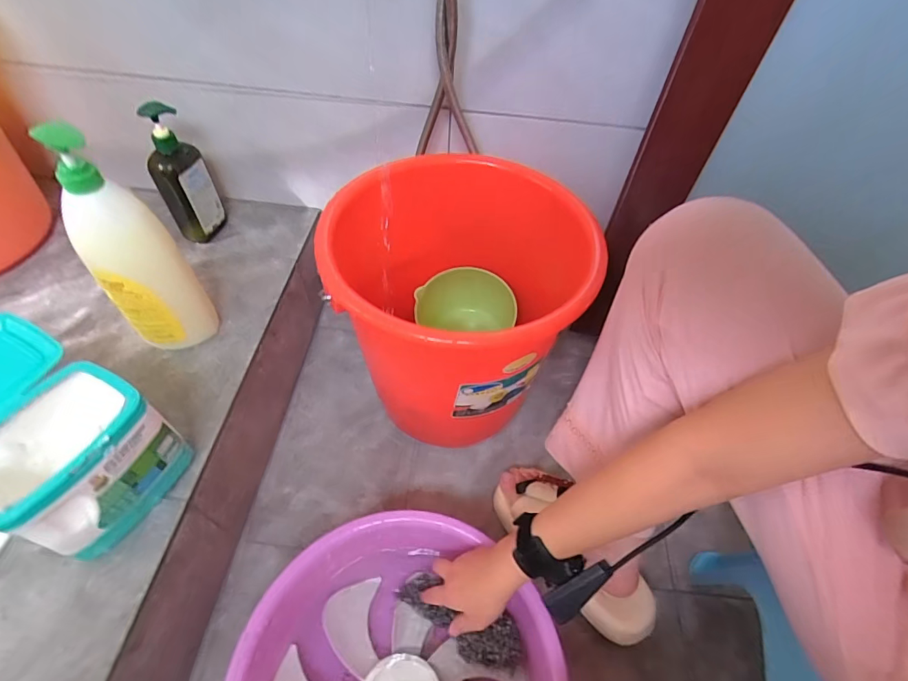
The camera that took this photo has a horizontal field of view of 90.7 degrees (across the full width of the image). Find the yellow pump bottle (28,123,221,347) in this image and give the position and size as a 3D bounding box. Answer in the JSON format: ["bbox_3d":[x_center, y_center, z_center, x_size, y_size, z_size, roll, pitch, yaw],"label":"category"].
[{"bbox_3d":[-0.363,-0.094,0.515,0.081,0.280,0.060,4,52,-2],"label":"yellow pump bottle"}]

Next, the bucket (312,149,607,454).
[{"bbox_3d":[0.006,-0.051,0.660,0.318,0.319,0.351,28,55,17],"label":"bucket"}]

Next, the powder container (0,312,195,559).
[{"bbox_3d":[-0.409,0.102,0.455,0.204,0.151,0.137,23,53,13],"label":"powder container"}]

